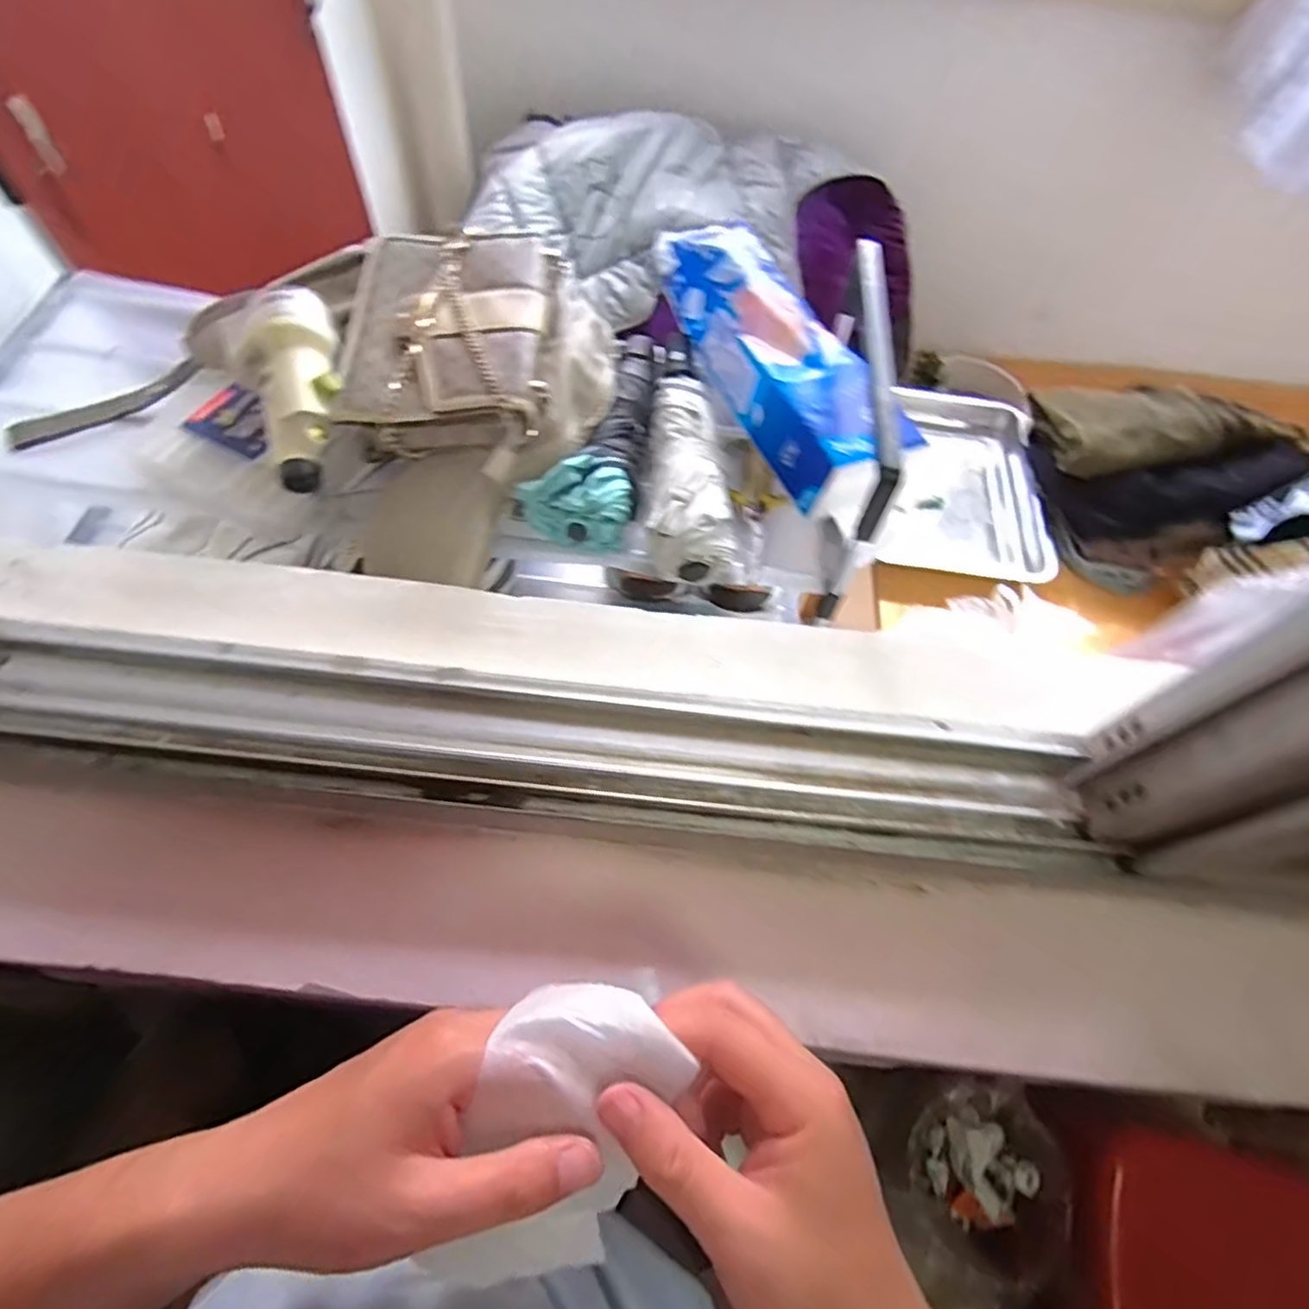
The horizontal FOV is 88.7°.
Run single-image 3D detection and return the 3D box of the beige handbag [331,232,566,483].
[{"bbox_3d":[-0.168,-0.252,0.551,0.163,0.059,0.243,3,61,-2],"label":"beige handbag"}]

